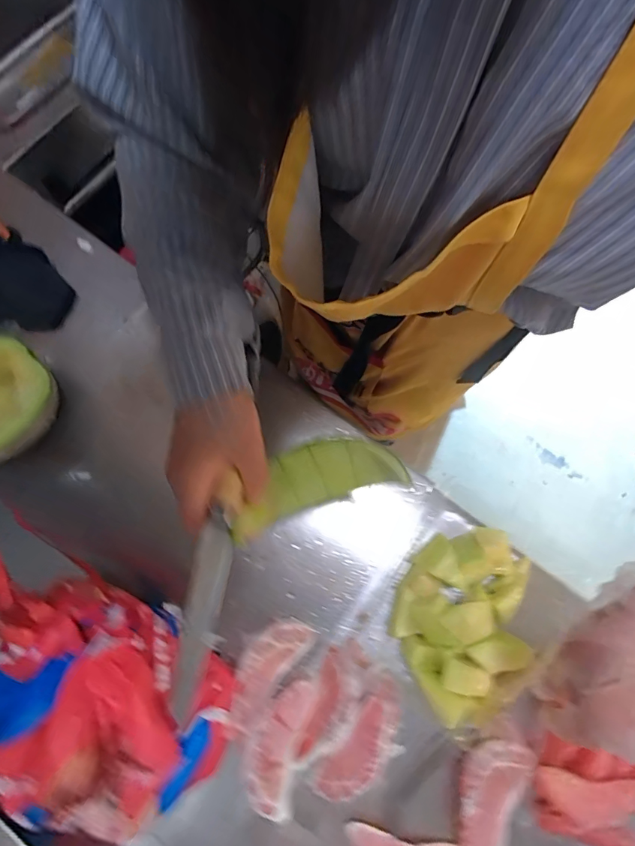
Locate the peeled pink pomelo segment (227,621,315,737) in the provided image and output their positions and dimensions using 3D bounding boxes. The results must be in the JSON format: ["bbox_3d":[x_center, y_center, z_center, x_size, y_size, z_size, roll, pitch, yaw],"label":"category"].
[{"bbox_3d":[-0.052,0.237,0.416,0.045,0.018,0.106,37,78,7],"label":"peeled pink pomelo segment"}]

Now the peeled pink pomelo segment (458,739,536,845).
[{"bbox_3d":[0.151,0.339,0.386,0.047,0.025,0.110,24,77,4],"label":"peeled pink pomelo segment"}]

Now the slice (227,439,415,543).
[{"bbox_3d":[-0.006,0.043,0.329,0.131,0.039,0.053,-23,78,2],"label":"slice"}]

